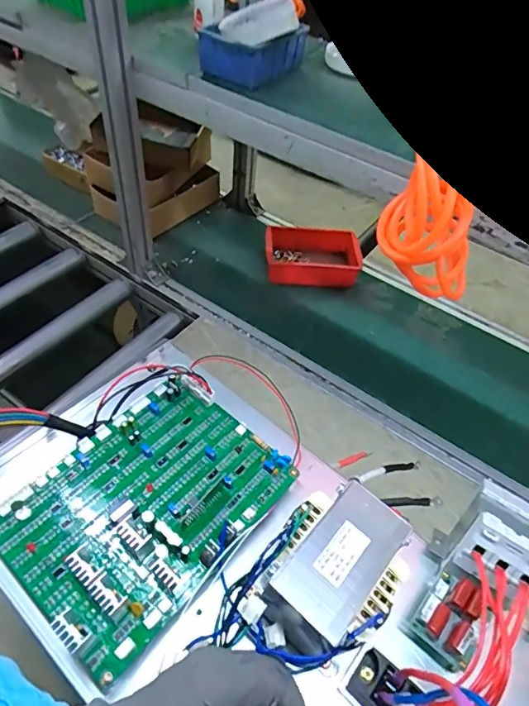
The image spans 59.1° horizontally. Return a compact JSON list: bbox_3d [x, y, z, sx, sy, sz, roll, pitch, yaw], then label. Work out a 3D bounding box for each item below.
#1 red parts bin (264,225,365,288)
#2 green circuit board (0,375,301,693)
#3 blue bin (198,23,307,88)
[{"bbox_3d":[0.102,-0.201,0.978,0.196,0.054,0.145,-5,51,-10],"label":"red parts bin"},{"bbox_3d":[-0.095,0.116,0.382,0.157,0.031,0.205,36,55,22],"label":"green circuit board"},{"bbox_3d":[-0.018,-0.417,0.648,0.091,0.059,0.126,27,52,16],"label":"blue bin"}]

